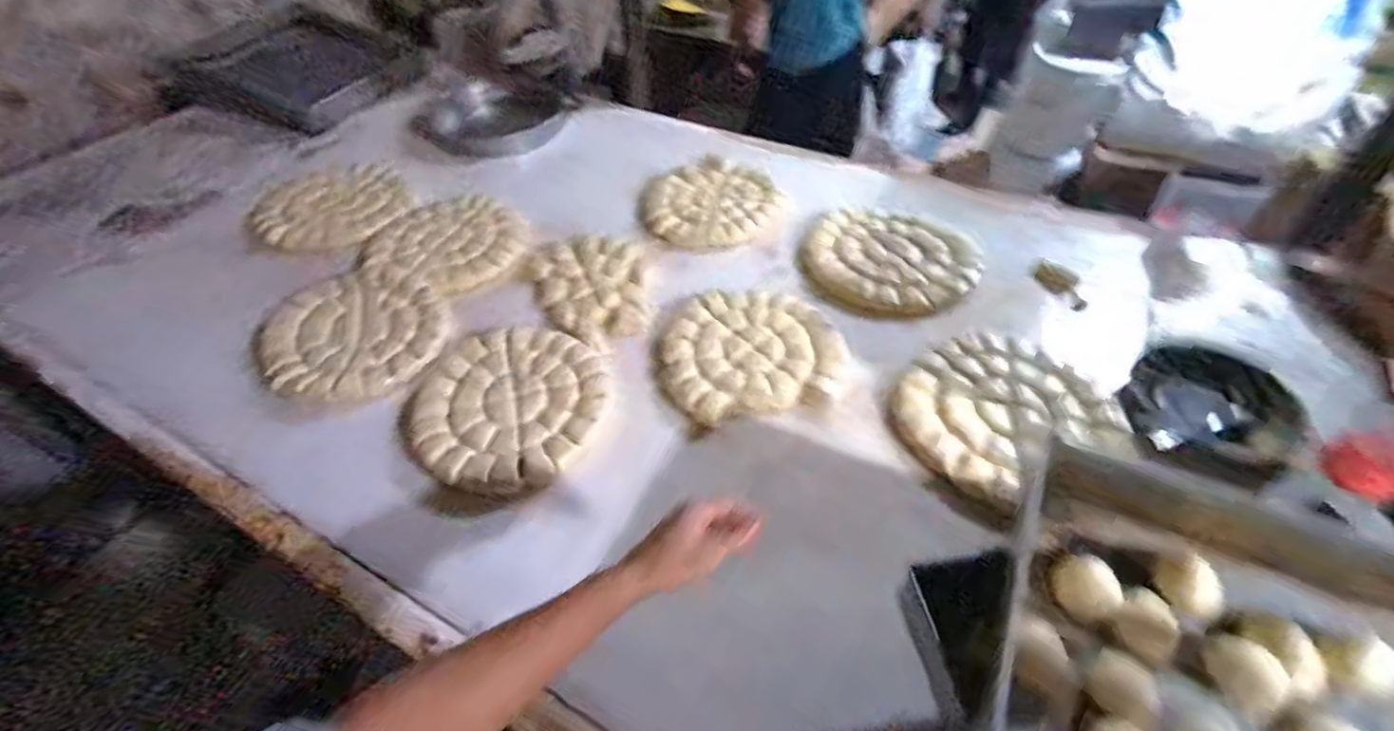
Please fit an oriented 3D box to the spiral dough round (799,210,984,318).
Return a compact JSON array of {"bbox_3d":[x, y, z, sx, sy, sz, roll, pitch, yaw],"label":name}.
[{"bbox_3d":[0.343,-0.189,1.052,0.306,0.036,0.278,-2,48,-1],"label":"spiral dough round"}]

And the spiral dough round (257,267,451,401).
[{"bbox_3d":[-0.534,-0.055,0.925,0.266,0.022,0.289,-1,48,1],"label":"spiral dough round"}]

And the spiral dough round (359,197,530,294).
[{"bbox_3d":[-0.464,-0.235,1.097,0.289,0.025,0.241,20,52,18],"label":"spiral dough round"}]

